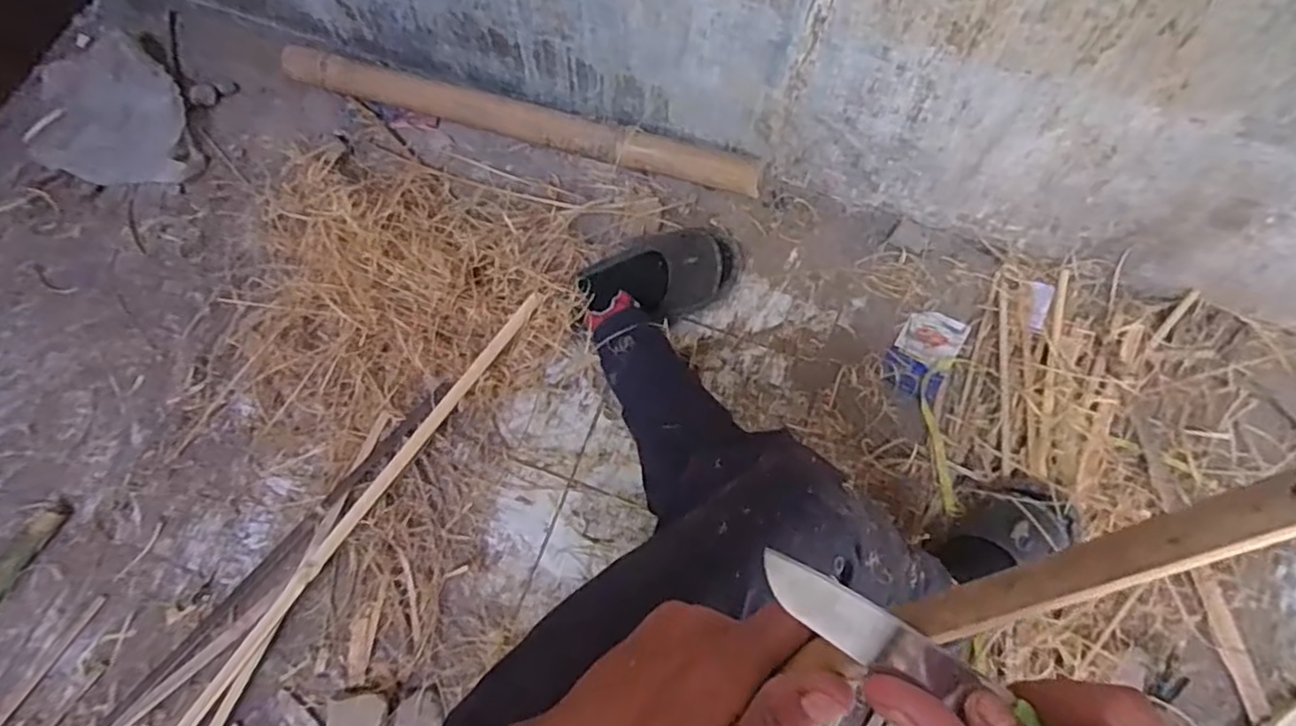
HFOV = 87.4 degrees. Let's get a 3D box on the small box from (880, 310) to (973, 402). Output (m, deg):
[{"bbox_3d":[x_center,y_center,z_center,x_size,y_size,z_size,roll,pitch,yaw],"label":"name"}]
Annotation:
[{"bbox_3d":[0.437,-0.016,1.071,0.093,0.015,0.153,31,72,11],"label":"small box"}]

